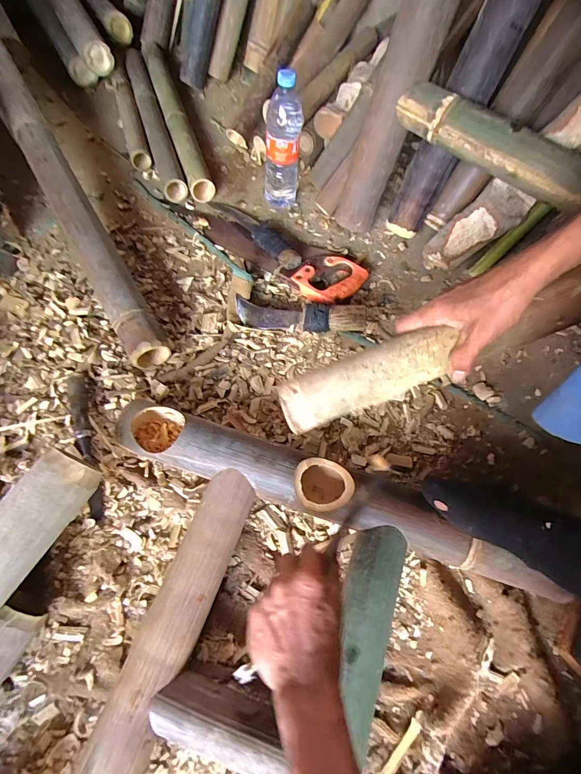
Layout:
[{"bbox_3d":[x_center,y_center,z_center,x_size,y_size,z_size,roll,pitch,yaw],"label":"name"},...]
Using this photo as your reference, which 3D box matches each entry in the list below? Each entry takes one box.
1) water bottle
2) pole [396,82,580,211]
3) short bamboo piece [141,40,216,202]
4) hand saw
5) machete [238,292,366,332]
[{"bbox_3d":[-0.016,-0.487,0.712,0.077,0.228,0.080,2,65,0],"label":"water bottle"},{"bbox_3d":[0.297,-0.366,0.524,0.047,0.058,0.312,-39,70,-19],"label":"pole"},{"bbox_3d":[-0.302,-0.717,0.916,0.057,0.057,0.659,-17,66,-9],"label":"short bamboo piece"},{"bbox_3d":[-0.030,-0.279,0.720,0.376,0.033,0.108,34,69,14],"label":"hand saw"},{"bbox_3d":[0.012,-0.129,0.633,0.239,0.060,0.060,10,65,4],"label":"machete"}]

